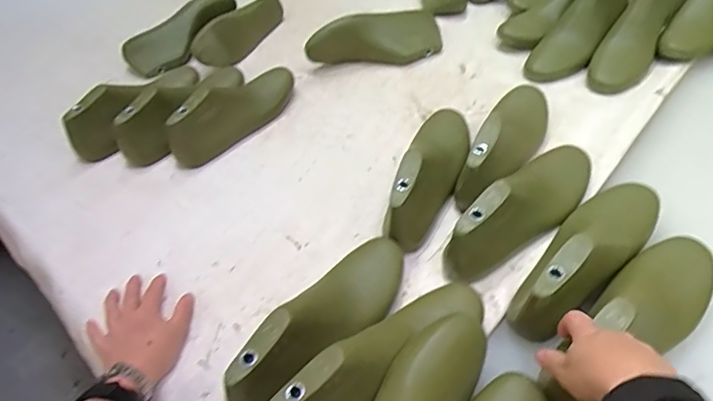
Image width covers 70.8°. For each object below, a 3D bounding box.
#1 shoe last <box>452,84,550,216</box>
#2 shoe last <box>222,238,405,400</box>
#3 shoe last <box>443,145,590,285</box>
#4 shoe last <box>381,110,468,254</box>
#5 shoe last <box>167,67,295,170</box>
[{"bbox_3d":[0.203,-0.092,0.663,0.080,0.076,0.251,19,53,23],"label":"shoe last"},{"bbox_3d":[-0.026,0.118,0.510,0.072,0.082,0.247,22,55,26],"label":"shoe last"},{"bbox_3d":[0.203,0.002,0.586,0.246,0.089,0.066,-38,53,-24],"label":"shoe last"},{"bbox_3d":[0.102,-0.047,0.646,0.073,0.086,0.240,9,50,16],"label":"shoe last"},{"bbox_3d":[-0.188,-0.152,0.783,0.061,0.086,0.239,23,55,27],"label":"shoe last"}]

